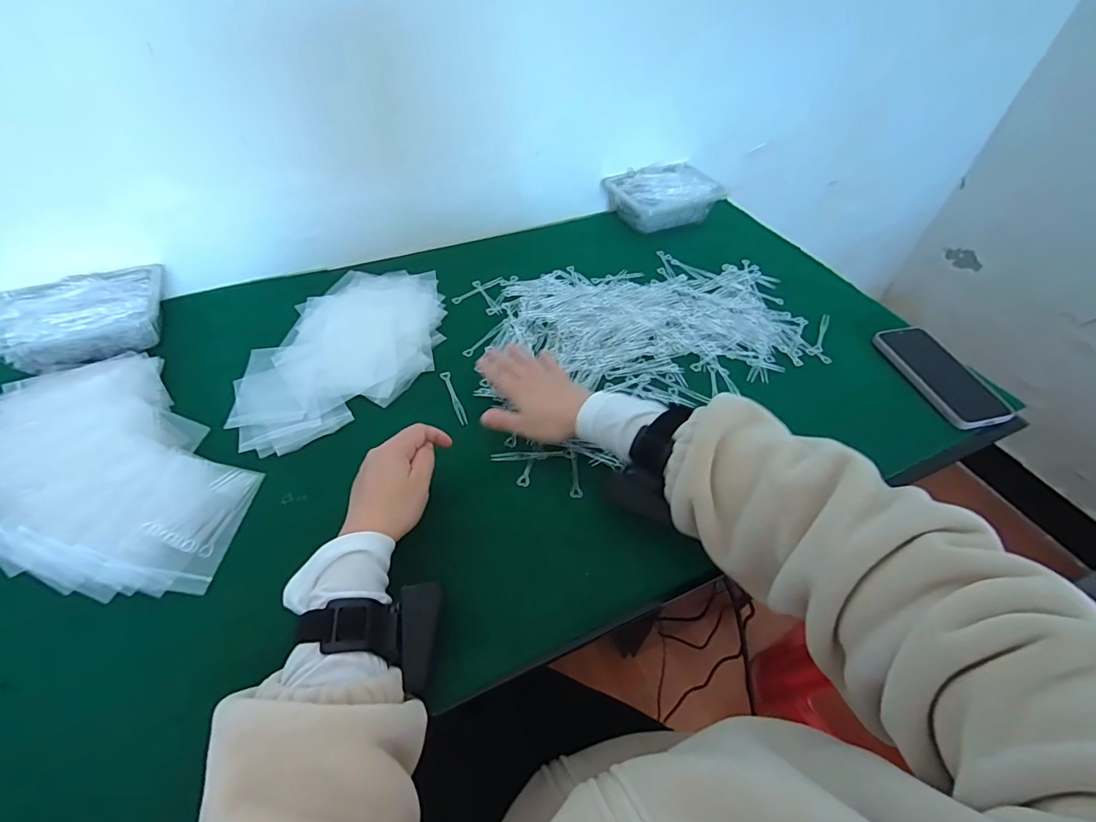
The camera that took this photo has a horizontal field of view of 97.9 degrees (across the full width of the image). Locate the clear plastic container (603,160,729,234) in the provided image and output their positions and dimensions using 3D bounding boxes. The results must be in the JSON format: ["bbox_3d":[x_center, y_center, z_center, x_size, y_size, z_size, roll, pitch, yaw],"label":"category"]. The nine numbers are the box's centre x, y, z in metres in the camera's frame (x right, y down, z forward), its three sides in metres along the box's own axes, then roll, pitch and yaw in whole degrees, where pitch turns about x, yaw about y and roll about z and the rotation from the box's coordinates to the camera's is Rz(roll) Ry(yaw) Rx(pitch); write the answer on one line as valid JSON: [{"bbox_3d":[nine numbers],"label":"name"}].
[{"bbox_3d":[0.194,-0.361,0.812,0.171,0.067,0.122,-18,54,-16],"label":"clear plastic container"}]

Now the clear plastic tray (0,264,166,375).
[{"bbox_3d":[-0.558,-0.108,0.569,0.173,0.047,0.135,-9,52,-10],"label":"clear plastic tray"}]

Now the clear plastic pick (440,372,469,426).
[{"bbox_3d":[-0.109,-0.016,0.552,0.011,0.004,0.087,-16,53,-15],"label":"clear plastic pick"}]

